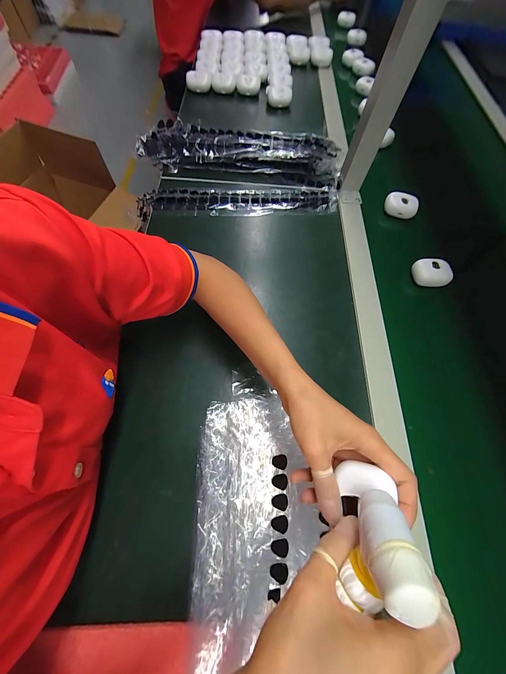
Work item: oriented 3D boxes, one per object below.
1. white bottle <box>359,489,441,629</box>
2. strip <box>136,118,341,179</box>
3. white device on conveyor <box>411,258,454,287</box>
[{"bbox_3d":[0.074,0.113,0.142,0.023,0.056,0.020,12,107,5],"label":"white bottle"},{"bbox_3d":[-0.022,-0.367,0.513,0.399,0.056,0.080,2,66,-5],"label":"strip"},{"bbox_3d":[0.298,-0.108,0.435,0.055,0.031,0.038,12,65,1],"label":"white device on conveyor"}]

